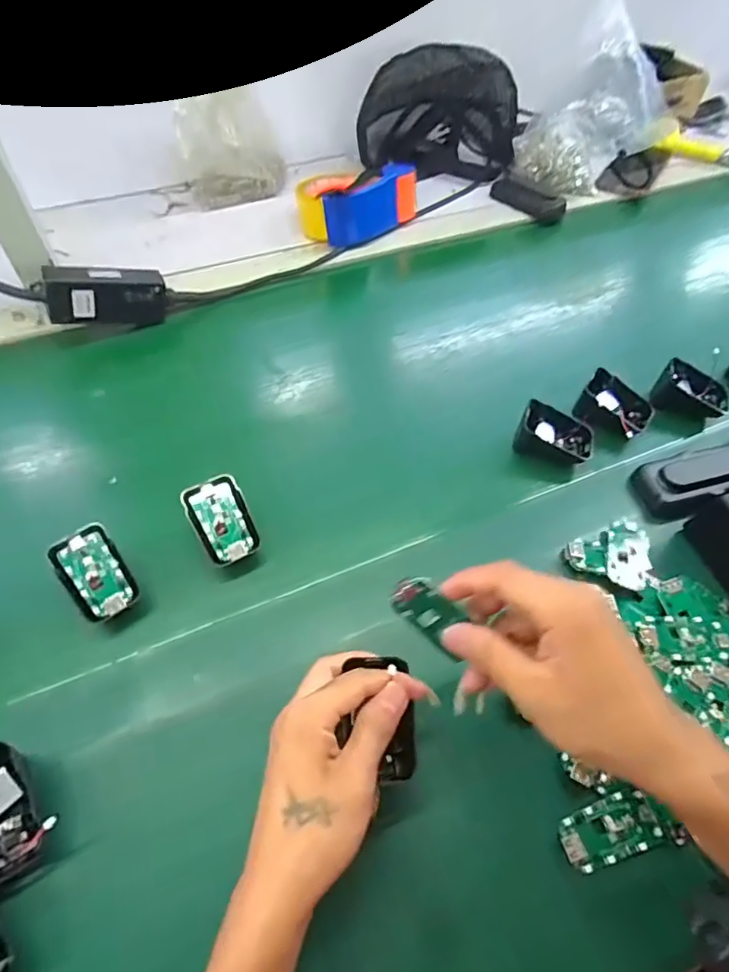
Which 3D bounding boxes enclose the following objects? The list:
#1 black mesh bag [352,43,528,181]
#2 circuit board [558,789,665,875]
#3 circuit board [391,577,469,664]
[{"bbox_3d":[0.120,-0.563,0.784,0.218,0.135,0.165,14,54,9],"label":"black mesh bag"},{"bbox_3d":[0.152,0.212,0.325,0.062,0.006,0.031,-13,55,-11],"label":"circuit board"},{"bbox_3d":[0.041,0.076,0.310,0.057,0.029,0.011,48,21,-11],"label":"circuit board"}]

